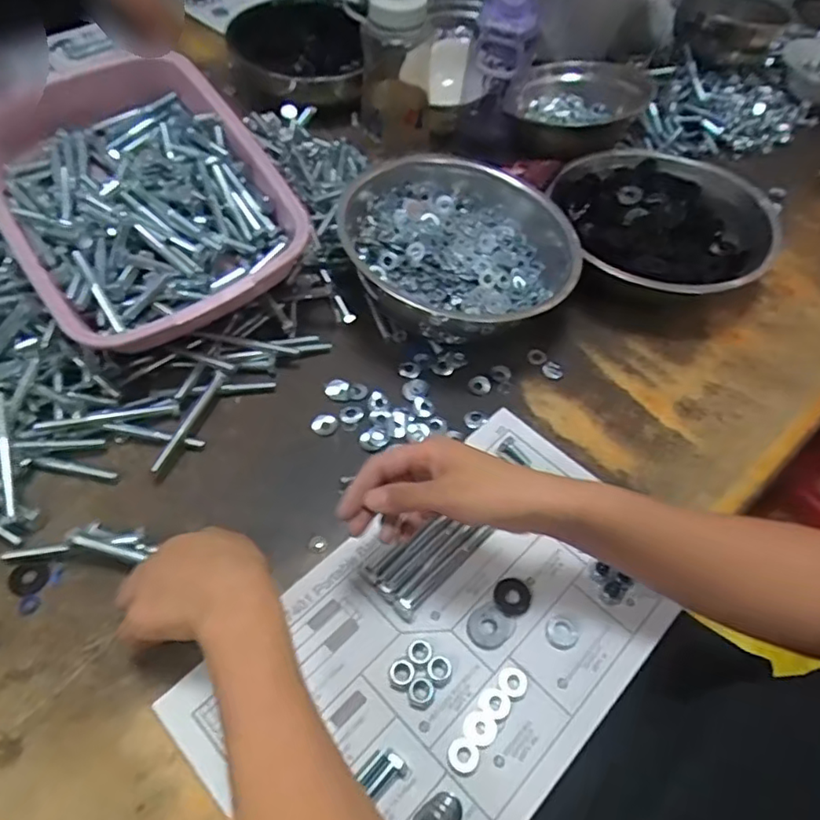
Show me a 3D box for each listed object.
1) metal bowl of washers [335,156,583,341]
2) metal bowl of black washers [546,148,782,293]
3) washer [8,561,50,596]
[{"bbox_3d":[0.052,-0.170,0.644,0.246,0.099,0.226,2,54,-2],"label":"metal bowl of washers"},{"bbox_3d":[0.284,-0.213,0.702,0.245,0.072,0.253,2,54,-2],"label":"metal bowl of black washers"},{"bbox_3d":[-0.299,0.131,0.466,0.030,0.004,0.027,23,56,13],"label":"washer"}]

